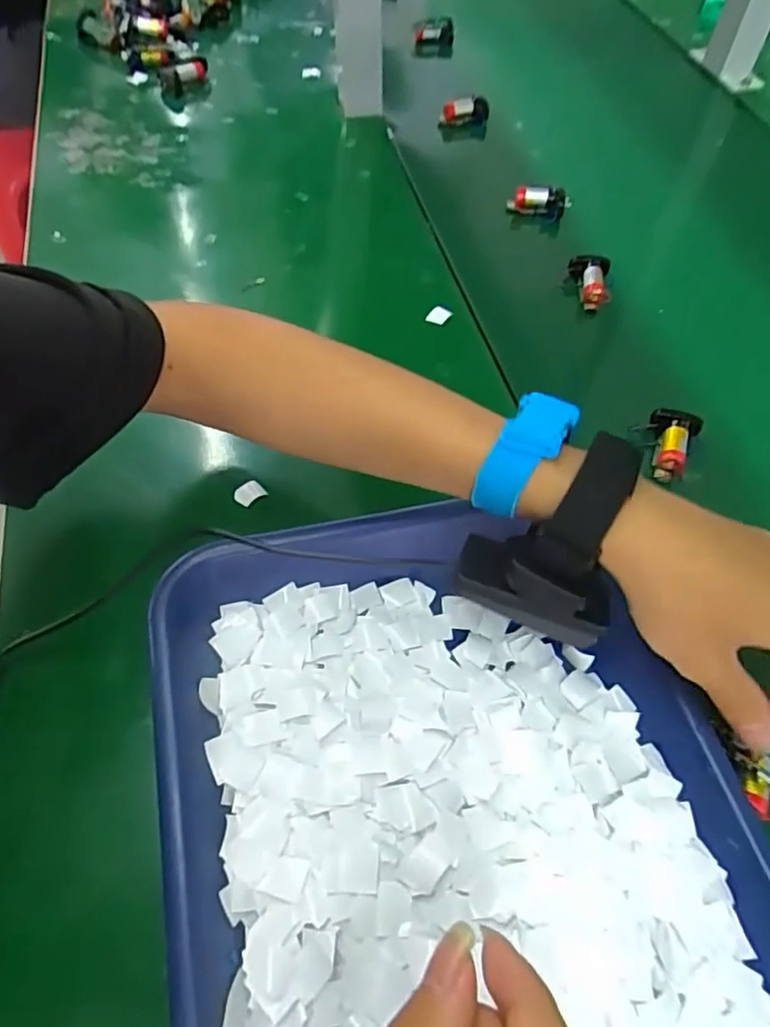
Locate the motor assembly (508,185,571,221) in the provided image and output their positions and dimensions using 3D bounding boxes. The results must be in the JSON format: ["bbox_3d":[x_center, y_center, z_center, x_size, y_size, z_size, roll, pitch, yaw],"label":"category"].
[{"bbox_3d":[0.142,-0.289,0.576,0.055,0.024,0.016,11,65,5],"label":"motor assembly"}]

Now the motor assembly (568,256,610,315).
[{"bbox_3d":[0.174,-0.192,0.517,0.030,0.021,0.054,-5,64,-2],"label":"motor assembly"}]

